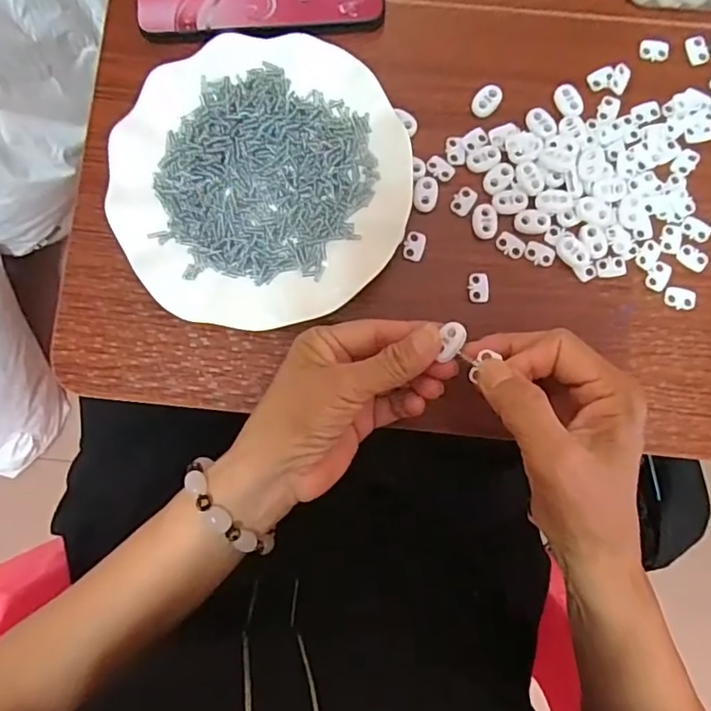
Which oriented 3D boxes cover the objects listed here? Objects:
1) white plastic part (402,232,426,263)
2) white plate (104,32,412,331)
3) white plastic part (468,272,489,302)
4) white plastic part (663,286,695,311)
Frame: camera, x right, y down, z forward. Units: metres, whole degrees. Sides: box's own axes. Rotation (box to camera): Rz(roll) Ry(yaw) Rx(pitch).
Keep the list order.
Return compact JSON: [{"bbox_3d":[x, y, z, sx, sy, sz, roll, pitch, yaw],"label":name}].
[{"bbox_3d":[0.038,-0.071,0.361,0.014,0.004,0.019,13,85,2],"label":"white plastic part"},{"bbox_3d":[-0.059,-0.112,0.353,0.180,0.024,0.184,3,85,2],"label":"white plate"},{"bbox_3d":[0.079,-0.043,0.358,0.013,0.004,0.019,-7,85,1],"label":"white plastic part"},{"bbox_3d":[0.208,-0.037,0.357,0.020,0.004,0.014,8,85,2],"label":"white plastic part"}]

